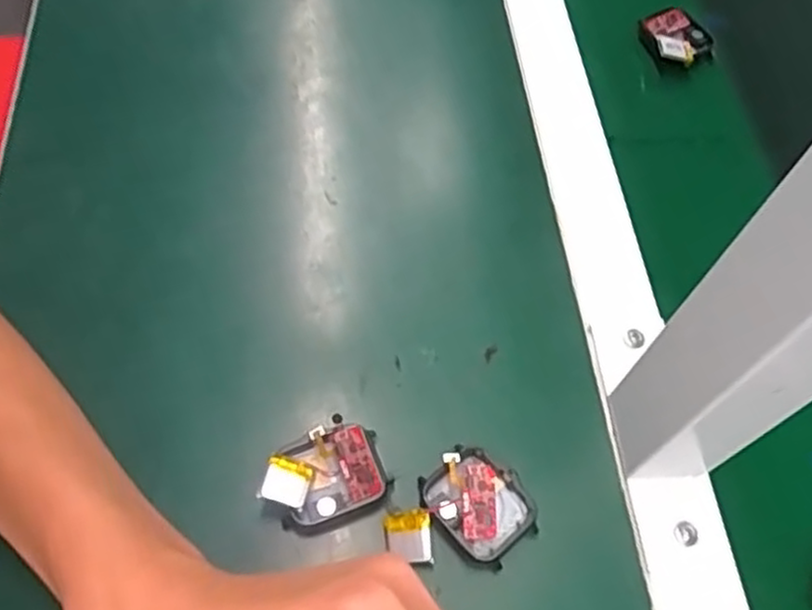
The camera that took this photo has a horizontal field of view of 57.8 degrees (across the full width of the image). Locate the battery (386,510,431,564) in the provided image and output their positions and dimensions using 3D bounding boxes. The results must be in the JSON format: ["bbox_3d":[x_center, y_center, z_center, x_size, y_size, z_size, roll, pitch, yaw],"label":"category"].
[{"bbox_3d":[0.001,0.095,0.300,0.018,0.008,0.018,-3,59,-8],"label":"battery"}]

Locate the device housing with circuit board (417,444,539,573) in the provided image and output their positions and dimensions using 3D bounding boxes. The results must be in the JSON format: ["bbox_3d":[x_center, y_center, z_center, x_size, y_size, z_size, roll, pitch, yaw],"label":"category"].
[{"bbox_3d":[0.031,0.084,0.312,0.047,0.012,0.038,38,62,16],"label":"device housing with circuit board"}]

